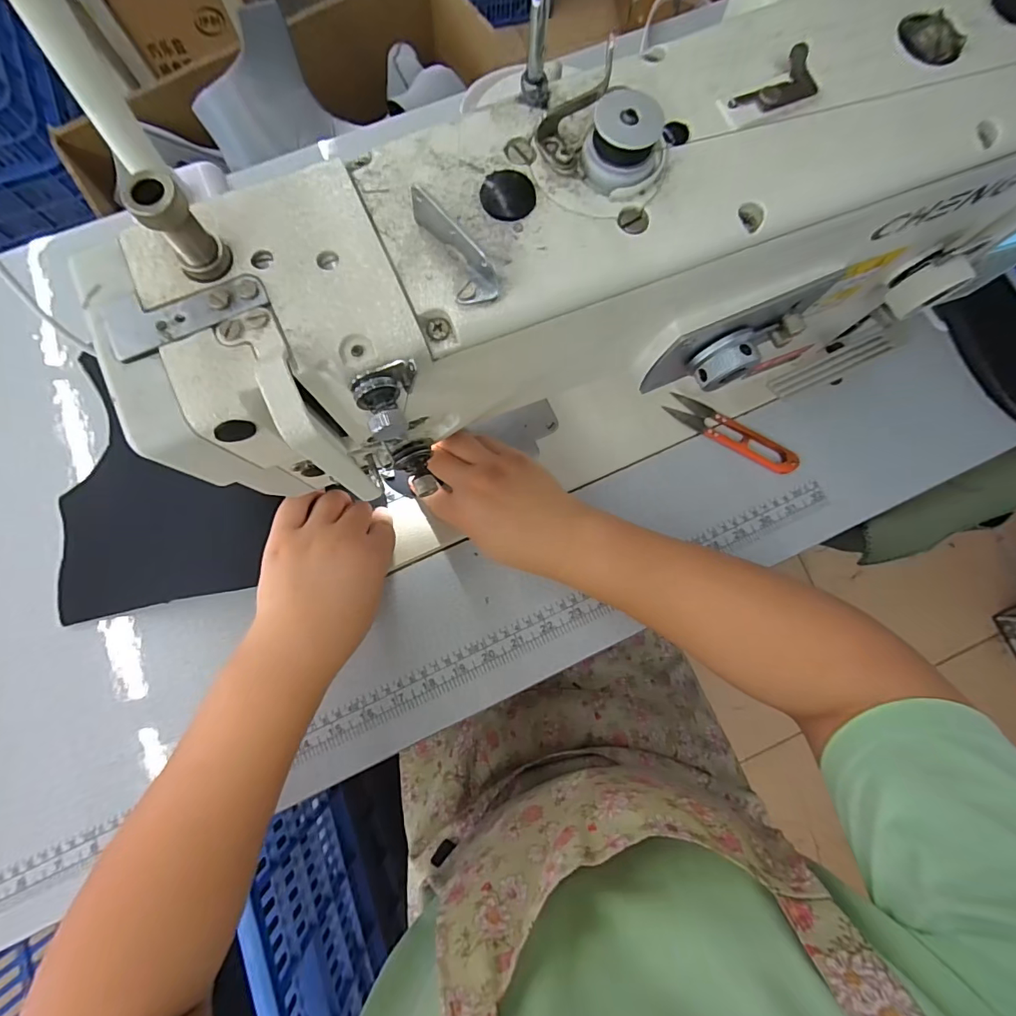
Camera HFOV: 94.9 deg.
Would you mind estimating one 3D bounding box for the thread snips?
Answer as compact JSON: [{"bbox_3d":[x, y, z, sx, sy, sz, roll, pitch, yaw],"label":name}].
[{"bbox_3d":[0.192,-0.065,0.400,0.116,0.009,0.027,31,80,5],"label":"thread snips"}]

